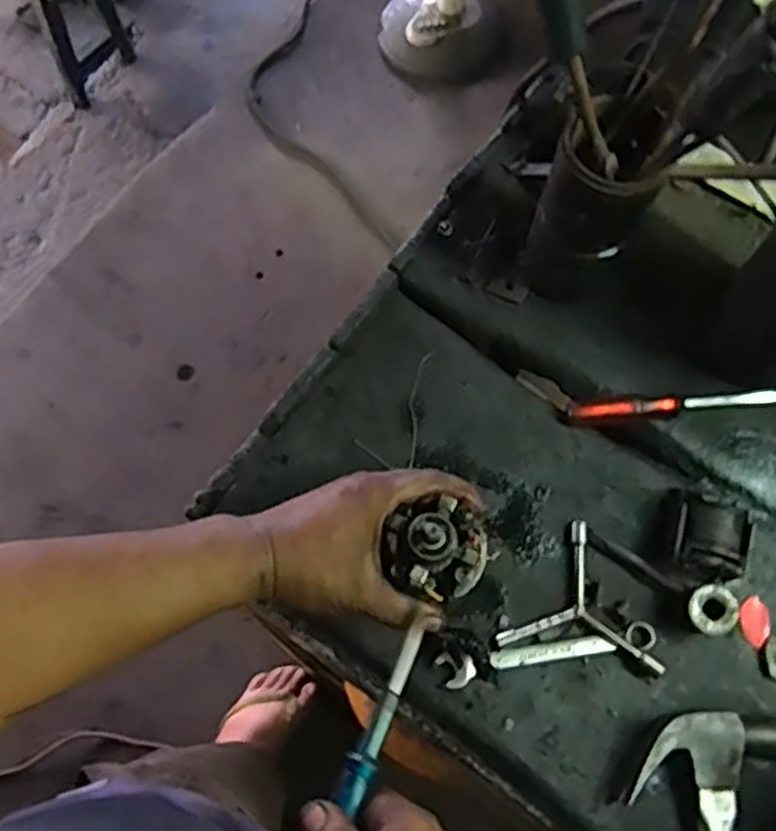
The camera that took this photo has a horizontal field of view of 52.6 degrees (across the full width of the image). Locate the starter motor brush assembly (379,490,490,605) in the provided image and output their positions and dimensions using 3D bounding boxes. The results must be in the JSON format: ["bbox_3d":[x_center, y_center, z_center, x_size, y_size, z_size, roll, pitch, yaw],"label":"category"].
[{"bbox_3d":[0.031,0.085,0.503,0.065,0.045,0.061,0,69,1],"label":"starter motor brush assembly"}]

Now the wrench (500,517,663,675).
[{"bbox_3d":[0.163,0.160,0.610,0.111,0.015,0.116,35,74,13],"label":"wrench"}]

